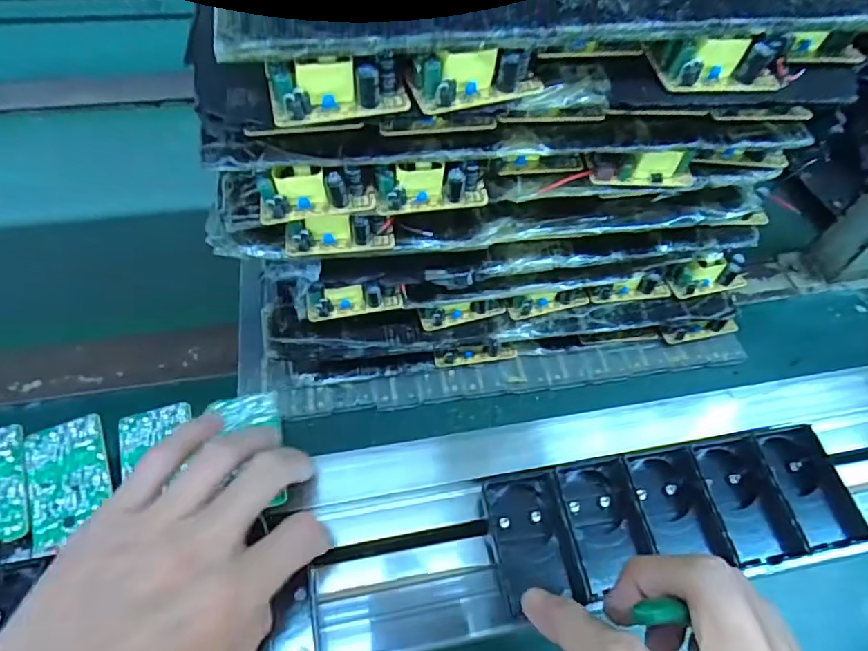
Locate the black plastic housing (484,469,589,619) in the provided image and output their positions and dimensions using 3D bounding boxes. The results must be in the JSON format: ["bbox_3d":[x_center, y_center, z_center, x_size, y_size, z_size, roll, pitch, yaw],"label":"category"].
[{"bbox_3d":[0.054,0.121,0.309,0.039,0.029,0.068,-6,57,-7],"label":"black plastic housing"}]

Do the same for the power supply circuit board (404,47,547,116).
[{"bbox_3d":[0.022,-0.120,0.264,0.063,0.022,0.021,-7,57,-8],"label":"power supply circuit board"}]

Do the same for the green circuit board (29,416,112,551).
[{"bbox_3d":[-0.190,0.079,0.285,0.036,0.004,0.066,-17,59,-14],"label":"green circuit board"}]

